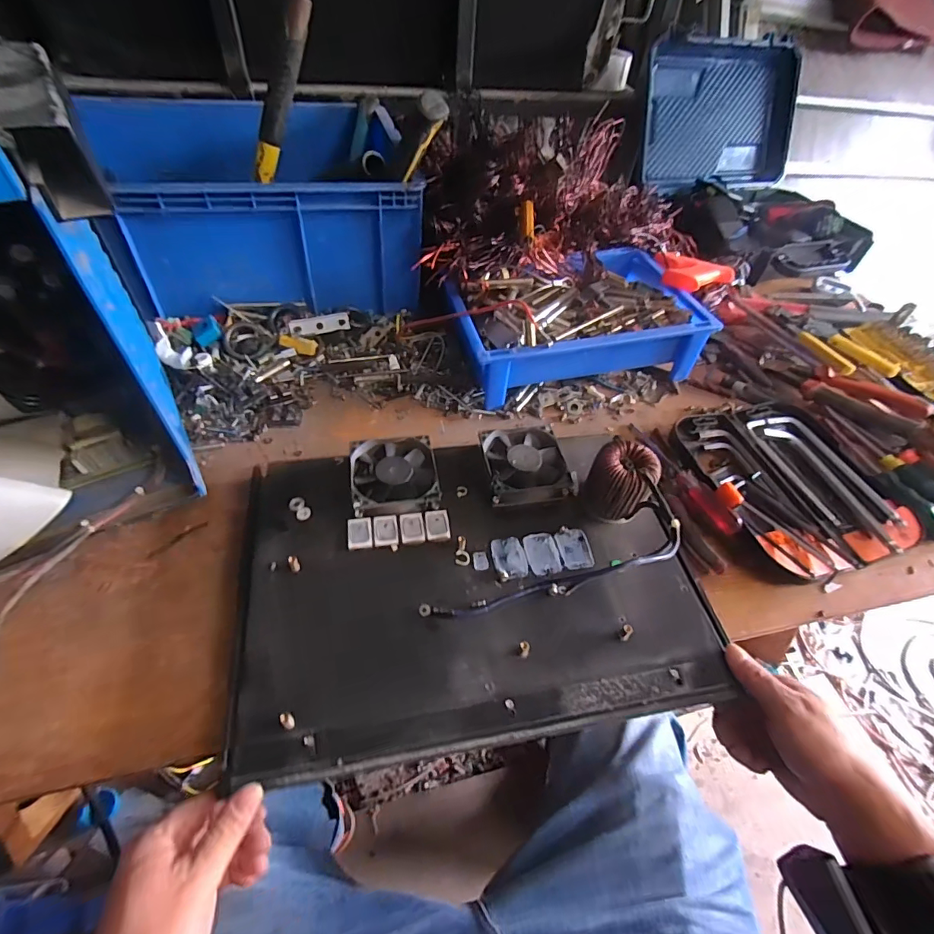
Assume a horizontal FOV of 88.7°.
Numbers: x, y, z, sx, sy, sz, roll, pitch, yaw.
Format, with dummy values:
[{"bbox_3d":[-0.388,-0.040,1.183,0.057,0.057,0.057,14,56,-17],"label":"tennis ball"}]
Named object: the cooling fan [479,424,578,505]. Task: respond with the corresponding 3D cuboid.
[{"bbox_3d":[0.062,-0.003,0.487,0.089,0.025,0.087,-6,53,-10],"label":"cooling fan"}]

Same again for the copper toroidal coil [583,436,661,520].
[{"bbox_3d":[0.145,0.017,0.454,0.054,0.067,0.055,13,52,4],"label":"copper toroidal coil"}]

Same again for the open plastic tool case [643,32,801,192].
[{"bbox_3d":[0.496,-0.671,0.917,0.346,0.243,0.056,-12,30,-11],"label":"open plastic tool case"}]

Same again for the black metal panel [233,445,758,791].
[{"bbox_3d":[0.006,0.090,0.421,0.381,0.012,0.267,-5,53,-10],"label":"black metal panel"}]

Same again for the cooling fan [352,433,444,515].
[{"bbox_3d":[-0.070,0.008,0.463,0.080,0.025,0.078,-7,53,-10],"label":"cooling fan"}]

